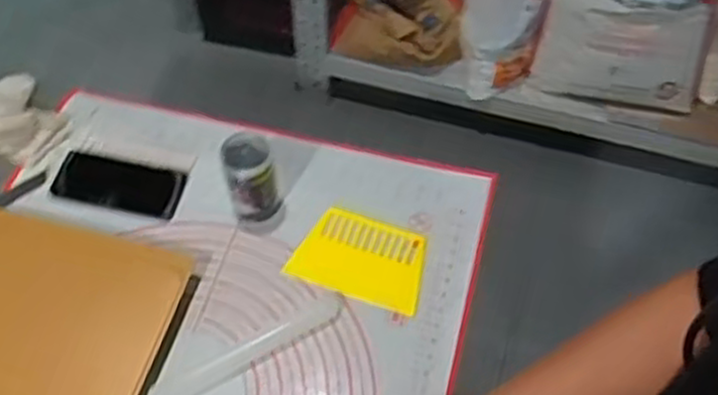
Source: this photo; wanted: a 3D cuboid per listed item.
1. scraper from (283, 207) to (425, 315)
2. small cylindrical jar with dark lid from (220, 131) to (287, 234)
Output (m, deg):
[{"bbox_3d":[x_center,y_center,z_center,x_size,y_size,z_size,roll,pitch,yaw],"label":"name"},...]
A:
[{"bbox_3d":[0.004,0.070,0.912,0.150,0.008,0.108,18,54,7],"label":"scraper"},{"bbox_3d":[-0.124,-0.015,0.910,0.062,0.111,0.070,-11,56,-8],"label":"small cylindrical jar with dark lid"}]

